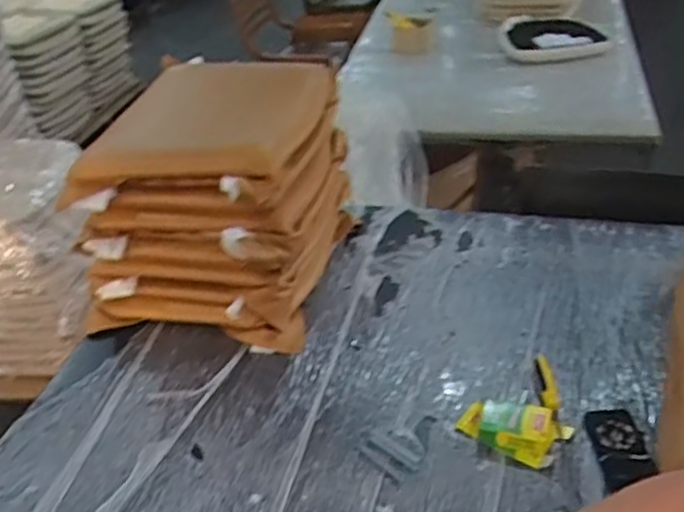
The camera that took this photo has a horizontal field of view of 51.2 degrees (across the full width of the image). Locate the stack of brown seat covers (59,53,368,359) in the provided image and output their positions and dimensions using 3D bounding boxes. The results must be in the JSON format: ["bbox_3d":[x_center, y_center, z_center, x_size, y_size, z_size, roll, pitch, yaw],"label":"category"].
[{"bbox_3d":[-0.276,-0.147,1.634,0.543,0.400,0.582,5,36,12],"label":"stack of brown seat covers"}]

